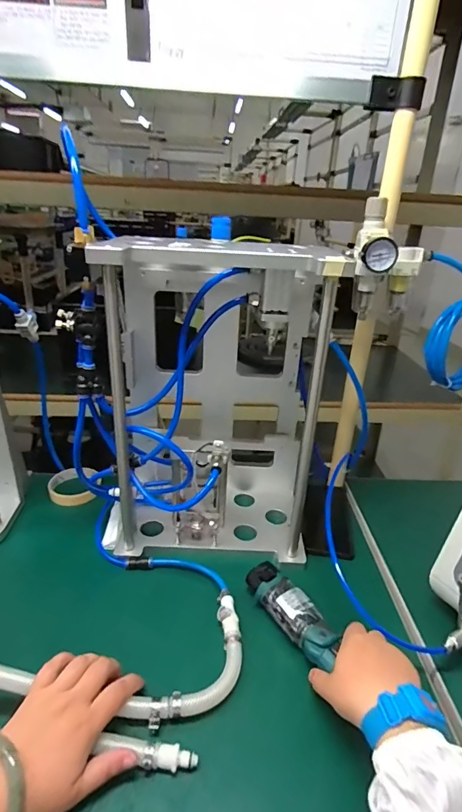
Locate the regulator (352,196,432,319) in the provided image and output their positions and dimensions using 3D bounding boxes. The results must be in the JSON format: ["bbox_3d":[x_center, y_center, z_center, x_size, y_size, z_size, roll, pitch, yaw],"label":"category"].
[{"bbox_3d":[0.203,-0.184,0.547,0.084,0.139,0.070,8,25,10],"label":"regulator"}]

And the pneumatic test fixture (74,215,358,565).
[{"bbox_3d":[-0.034,0.002,0.572,0.280,0.408,0.191,-1,25,-8],"label":"pneumatic test fixture"}]

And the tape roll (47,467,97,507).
[{"bbox_3d":[-0.269,0.138,0.724,0.081,0.024,0.080,2,25,-1],"label":"tape roll"}]

